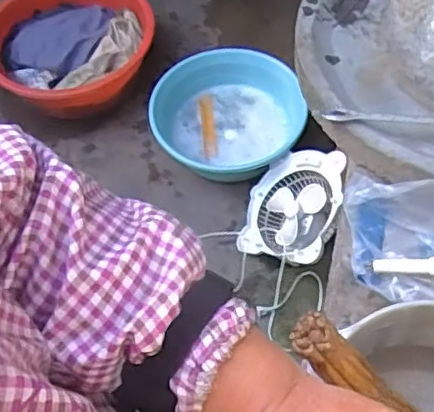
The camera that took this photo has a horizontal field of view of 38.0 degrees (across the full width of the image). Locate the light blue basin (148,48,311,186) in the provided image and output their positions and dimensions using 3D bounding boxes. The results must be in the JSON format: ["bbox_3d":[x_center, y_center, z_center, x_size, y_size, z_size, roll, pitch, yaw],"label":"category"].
[{"bbox_3d":[0.009,-0.237,1.719,0.380,0.137,0.386,-2,60,3],"label":"light blue basin"}]

